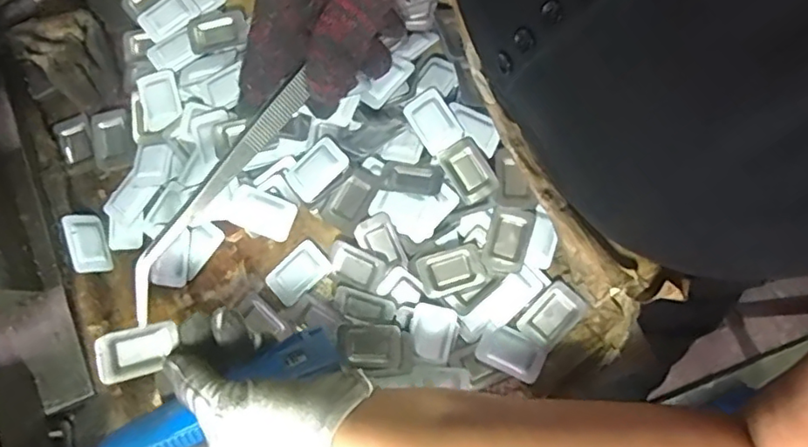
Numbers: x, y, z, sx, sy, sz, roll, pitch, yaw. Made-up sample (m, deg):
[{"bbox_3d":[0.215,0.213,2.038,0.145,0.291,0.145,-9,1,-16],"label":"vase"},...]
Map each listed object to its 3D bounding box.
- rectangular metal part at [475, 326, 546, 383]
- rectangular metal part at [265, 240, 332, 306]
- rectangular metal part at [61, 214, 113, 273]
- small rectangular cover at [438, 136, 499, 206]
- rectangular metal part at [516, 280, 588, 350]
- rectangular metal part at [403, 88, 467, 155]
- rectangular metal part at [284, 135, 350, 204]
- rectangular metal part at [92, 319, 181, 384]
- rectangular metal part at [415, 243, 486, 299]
[{"bbox_3d":[0.066,0.079,0.346,0.038,0.006,0.026,23,82,8],"label":"rectangular metal part"},{"bbox_3d":[-0.069,0.032,0.367,0.040,0.005,0.027,-41,79,-4],"label":"rectangular metal part"},{"bbox_3d":[-0.208,0.013,0.372,0.004,0.025,0.041,-30,74,36],"label":"rectangular metal part"},{"bbox_3d":[0.041,-0.034,0.360,0.026,0.005,0.040,-30,78,-2],"label":"small rectangular cover"},{"bbox_3d":[0.091,0.056,0.346,0.039,0.009,0.025,-44,79,-4],"label":"rectangular metal part"},{"bbox_3d":[0.019,-0.067,0.369,0.026,0.006,0.040,-32,78,-2],"label":"rectangular metal part"},{"bbox_3d":[-0.057,-0.036,0.370,0.040,0.008,0.028,-42,79,-4],"label":"rectangular metal part"},{"bbox_3d":[-0.141,0.068,0.298,0.038,0.004,0.026,-10,101,-36],"label":"rectangular metal part"},{"bbox_3d":[0.030,0.029,0.352,0.040,0.004,0.027,-19,78,1],"label":"rectangular metal part"}]

